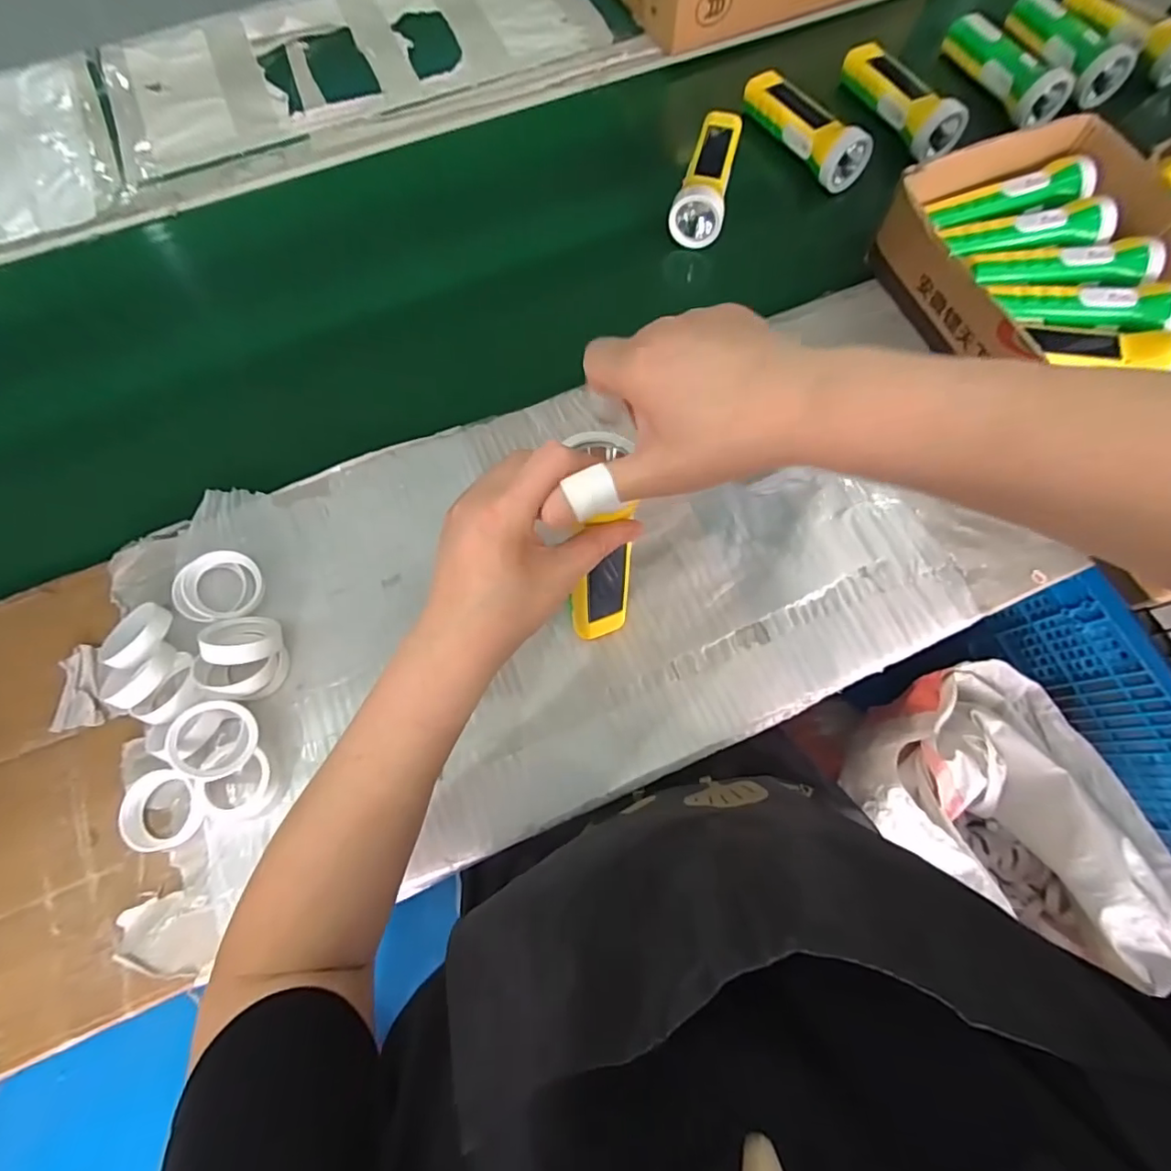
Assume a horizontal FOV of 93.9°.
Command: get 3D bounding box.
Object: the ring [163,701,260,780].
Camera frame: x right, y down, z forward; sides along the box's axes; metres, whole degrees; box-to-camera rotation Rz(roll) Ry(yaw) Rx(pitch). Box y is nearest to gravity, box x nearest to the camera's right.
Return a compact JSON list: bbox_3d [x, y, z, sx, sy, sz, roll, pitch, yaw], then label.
[{"bbox_3d":[-0.258,0.107,0.380,0.052,0.012,0.051,39,60,-24],"label":"ring"}]

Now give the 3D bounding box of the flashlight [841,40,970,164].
[{"bbox_3d":[0.357,-0.553,0.616,0.052,0.046,0.166,-21,72,-6],"label":"flashlight"}]

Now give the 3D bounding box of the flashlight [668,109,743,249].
[{"bbox_3d":[0.130,-0.439,0.590,0.053,0.052,0.179,12,72,5],"label":"flashlight"}]

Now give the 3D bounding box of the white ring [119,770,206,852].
[{"bbox_3d":[-0.304,0.162,0.394,0.057,0.017,0.054,0,71,1],"label":"white ring"}]

